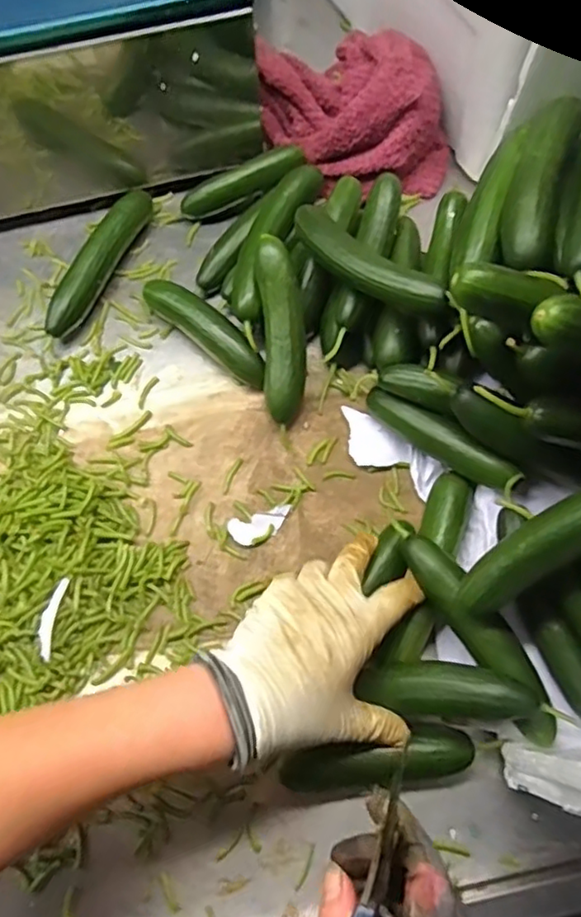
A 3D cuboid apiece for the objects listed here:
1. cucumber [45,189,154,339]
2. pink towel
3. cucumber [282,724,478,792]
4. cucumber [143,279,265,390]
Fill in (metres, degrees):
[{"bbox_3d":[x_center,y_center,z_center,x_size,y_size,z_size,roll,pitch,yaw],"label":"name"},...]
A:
[{"bbox_3d":[-0.165,-0.174,0.538,0.024,0.035,0.160,20,71,8],"label":"cucumber"},{"bbox_3d":[0.061,-0.327,0.554,0.161,0.078,0.149,-8,69,-3],"label":"pink towel"},{"bbox_3d":[0.055,0.190,0.388,0.119,0.031,0.031,-11,69,1],"label":"cucumber"},{"bbox_3d":[-0.069,-0.106,0.513,0.128,0.031,0.032,40,75,14],"label":"cucumber"}]

